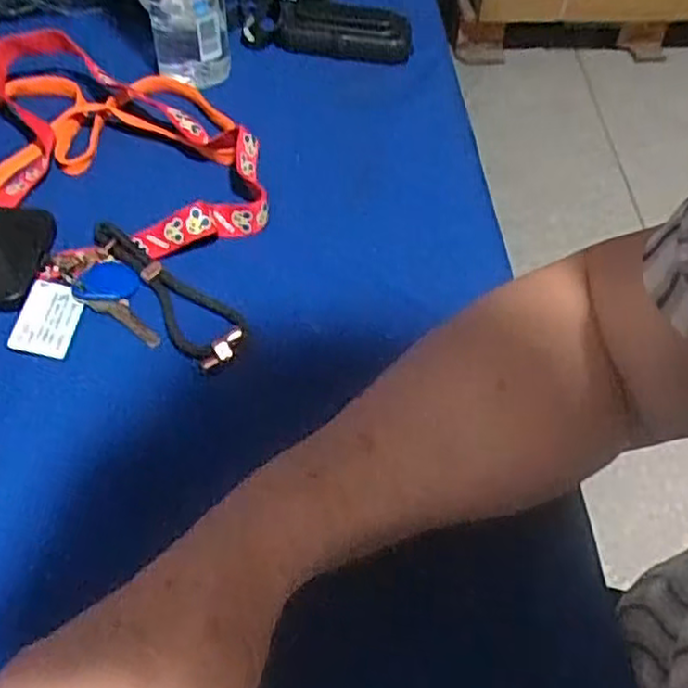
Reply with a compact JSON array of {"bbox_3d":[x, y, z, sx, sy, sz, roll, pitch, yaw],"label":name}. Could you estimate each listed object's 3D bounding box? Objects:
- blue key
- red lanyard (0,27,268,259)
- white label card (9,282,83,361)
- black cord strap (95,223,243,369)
[{"bbox_3d":[-0.124,-0.026,0.422,0.066,0.004,0.034,31,57,20],"label":"blue key"},{"bbox_3d":[-0.160,-0.142,0.495,0.182,0.032,0.213,-12,53,-12],"label":"red lanyard"},{"bbox_3d":[-0.167,-0.015,0.414,0.031,0.006,0.046,6,52,3],"label":"white label card"},{"bbox_3d":[-0.103,-0.033,0.425,0.039,0.011,0.123,-36,61,-26],"label":"black cord strap"}]

